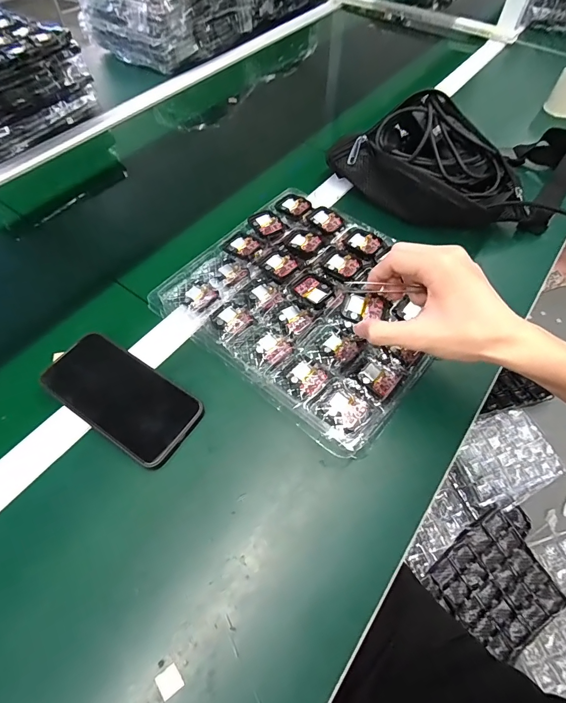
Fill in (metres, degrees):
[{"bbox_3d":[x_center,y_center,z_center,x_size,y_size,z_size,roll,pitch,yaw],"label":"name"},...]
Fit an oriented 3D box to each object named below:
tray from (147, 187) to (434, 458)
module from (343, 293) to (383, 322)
[{"bbox_3d":[0.039,-0.065,0.440,0.290,0.031,0.263,37,65,21],"label":"tray"},{"bbox_3d":[0.079,-0.042,0.367,0.036,0.006,0.032,14,59,5],"label":"module"}]

